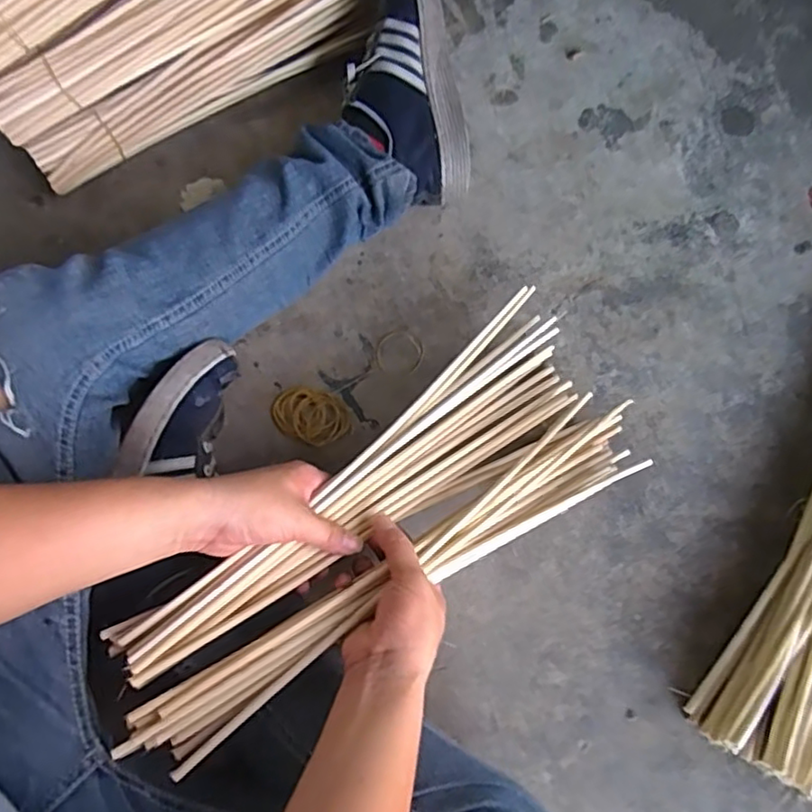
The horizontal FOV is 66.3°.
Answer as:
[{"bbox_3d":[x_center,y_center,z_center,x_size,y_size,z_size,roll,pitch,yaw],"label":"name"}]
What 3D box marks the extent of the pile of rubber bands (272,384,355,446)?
[{"bbox_3d":[-0.093,0.009,0.618,0.080,0.008,0.053,17,75,5],"label":"pile of rubber bands"}]

